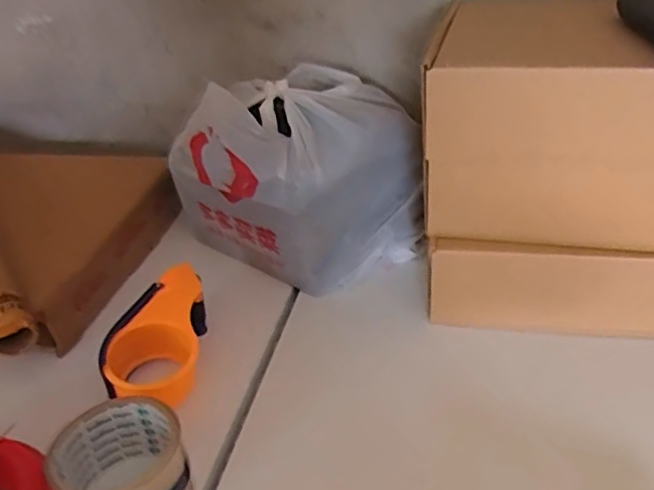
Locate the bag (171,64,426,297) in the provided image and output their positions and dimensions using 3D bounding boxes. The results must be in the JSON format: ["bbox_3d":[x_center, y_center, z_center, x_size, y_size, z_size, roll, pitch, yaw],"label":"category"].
[{"bbox_3d":[-0.028,-0.071,0.683,0.206,0.195,0.195,-23,36,-27],"label":"bag"}]

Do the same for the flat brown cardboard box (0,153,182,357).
[{"bbox_3d":[-0.405,-0.002,0.730,0.392,0.086,0.289,4,33,14],"label":"flat brown cardboard box"}]

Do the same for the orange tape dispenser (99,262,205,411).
[{"bbox_3d":[-0.147,0.086,0.562,0.078,0.062,0.138,-3,32,2],"label":"orange tape dispenser"}]

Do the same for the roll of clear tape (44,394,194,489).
[{"bbox_3d":[-0.143,0.166,0.445,0.083,0.065,0.085,-3,32,2],"label":"roll of clear tape"}]

